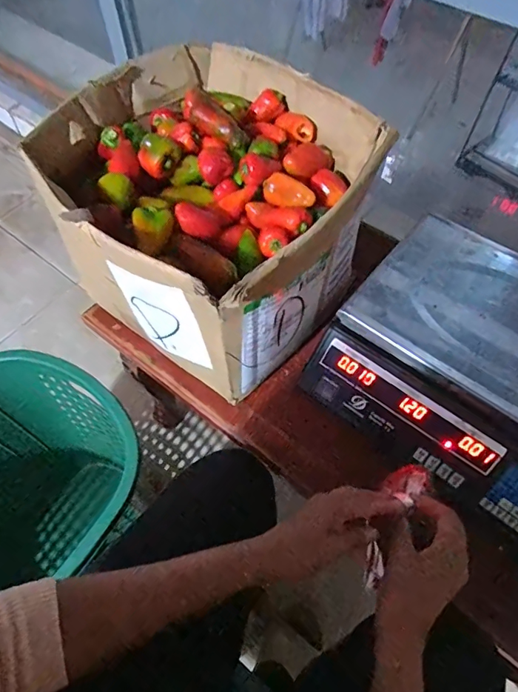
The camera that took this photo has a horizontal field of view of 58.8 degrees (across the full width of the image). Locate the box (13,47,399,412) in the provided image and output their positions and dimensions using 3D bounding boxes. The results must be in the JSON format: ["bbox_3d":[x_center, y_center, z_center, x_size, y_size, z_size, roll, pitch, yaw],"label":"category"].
[{"bbox_3d":[-0.060,-0.194,0.624,0.383,0.225,0.370,36,67,20],"label":"box"}]

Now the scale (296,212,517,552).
[{"bbox_3d":[0.275,0.017,0.576,0.337,0.119,0.299,37,67,20],"label":"scale"}]

